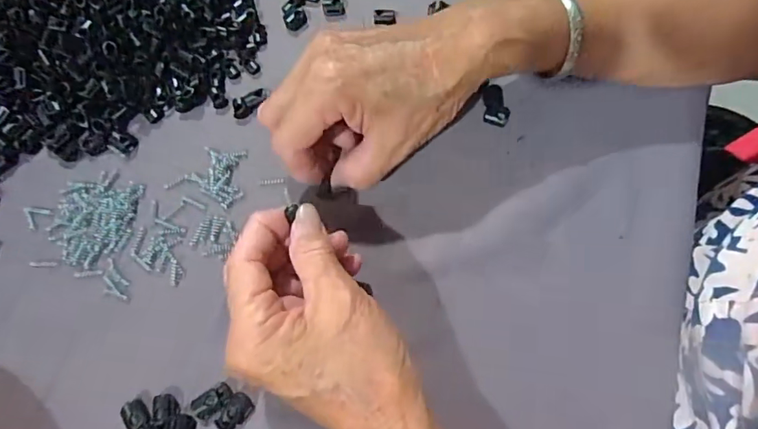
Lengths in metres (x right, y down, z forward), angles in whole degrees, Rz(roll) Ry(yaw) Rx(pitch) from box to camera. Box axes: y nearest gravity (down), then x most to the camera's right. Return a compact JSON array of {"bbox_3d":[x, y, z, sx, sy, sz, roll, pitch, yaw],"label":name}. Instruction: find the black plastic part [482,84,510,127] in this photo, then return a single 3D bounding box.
[{"bbox_3d":[0.076,-0.070,0.321,0.017,0.012,0.024,-4,71,-1],"label":"black plastic part"}]

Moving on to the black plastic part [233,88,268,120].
[{"bbox_3d":[-0.084,-0.074,0.325,0.025,0.007,0.014,-30,74,-9],"label":"black plastic part"}]

